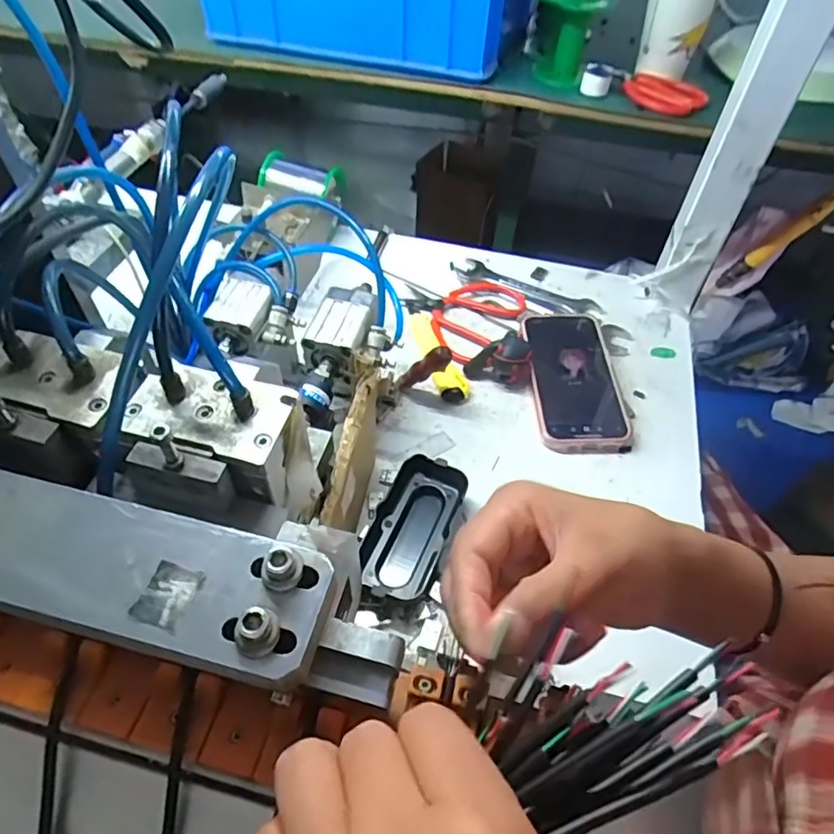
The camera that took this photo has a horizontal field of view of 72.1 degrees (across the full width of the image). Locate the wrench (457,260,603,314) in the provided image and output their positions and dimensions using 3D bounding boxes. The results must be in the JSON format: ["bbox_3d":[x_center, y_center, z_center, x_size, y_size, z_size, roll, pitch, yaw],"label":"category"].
[{"bbox_3d":[0.117,-0.135,0.600,0.150,0.009,0.030,21,52,14],"label":"wrench"}]

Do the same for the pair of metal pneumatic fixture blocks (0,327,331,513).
[{"bbox_3d":[-0.122,0.006,0.266,0.153,0.053,0.067,15,51,9],"label":"pair of metal pneumatic fixture blocks"}]

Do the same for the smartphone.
[{"bbox_3d":[0.141,-0.042,0.521,0.079,0.018,0.170,2,50,-1],"label":"smartphone"}]

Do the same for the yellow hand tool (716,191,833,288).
[{"bbox_3d":[0.481,-0.235,0.763,0.030,0.194,0.037,33,52,-8],"label":"yellow hand tool"}]

